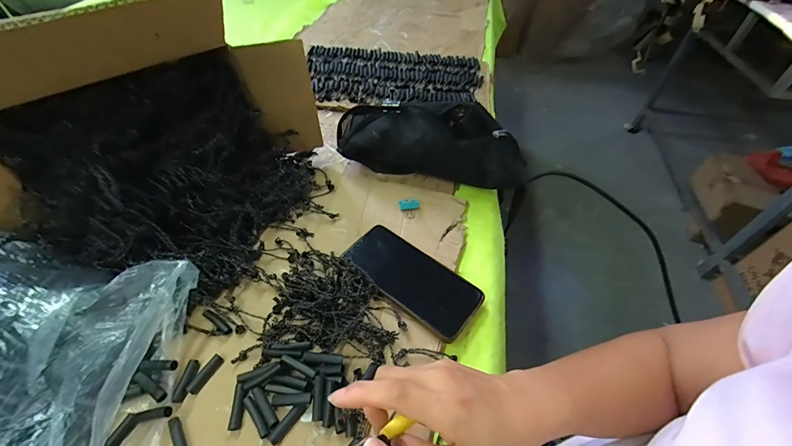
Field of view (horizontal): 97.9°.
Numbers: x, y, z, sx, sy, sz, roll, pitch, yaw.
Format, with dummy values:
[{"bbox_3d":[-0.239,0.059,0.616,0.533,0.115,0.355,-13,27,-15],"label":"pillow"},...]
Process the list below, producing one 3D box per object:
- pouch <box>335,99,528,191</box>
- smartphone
[{"bbox_3d":[0.054,-0.121,0.512,0.275,0.103,0.081,7,48,2],"label":"pouch"},{"bbox_3d":[0.018,0.062,0.403,0.159,0.012,0.074,33,53,23],"label":"smartphone"}]

